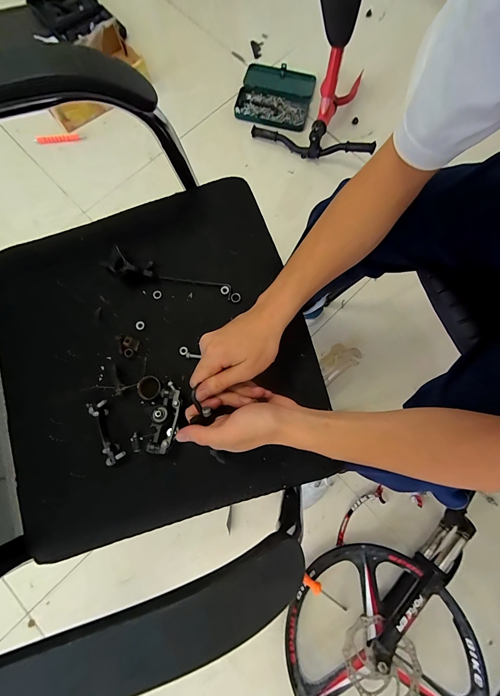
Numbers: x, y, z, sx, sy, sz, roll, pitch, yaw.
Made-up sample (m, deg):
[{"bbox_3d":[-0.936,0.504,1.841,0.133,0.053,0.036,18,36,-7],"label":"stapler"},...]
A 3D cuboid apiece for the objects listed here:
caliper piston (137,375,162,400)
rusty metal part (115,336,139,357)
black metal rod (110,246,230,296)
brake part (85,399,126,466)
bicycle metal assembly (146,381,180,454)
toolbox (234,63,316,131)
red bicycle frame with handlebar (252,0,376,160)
[{"bbox_3d":[-0.140,0.055,0.421,0.033,0.006,0.032,0,79,-1],"label":"caliper piston"},{"bbox_3d":[-0.178,-0.004,0.436,0.033,0.008,0.026,26,80,4],"label":"rusty metal part"},{"bbox_3d":[-0.122,-0.103,0.440,0.203,0.039,0.038,15,79,2],"label":"black metal rod"},{"bbox_3d":[-0.194,0.110,0.411,0.031,0.018,0.089,-29,81,-6],"label":"brake part"},{"bbox_3d":[-0.110,0.091,0.400,0.033,0.027,0.088,9,79,1],"label":"bicycle metal assembly"},{"bbox_3d":[0.088,-0.868,1.048,0.242,0.040,0.249,15,79,2],"label":"toolbox"},{"bbox_3d":[0.216,-0.880,0.809,0.372,0.611,0.352,9,56,3],"label":"red bicycle frame with handlebar"}]

